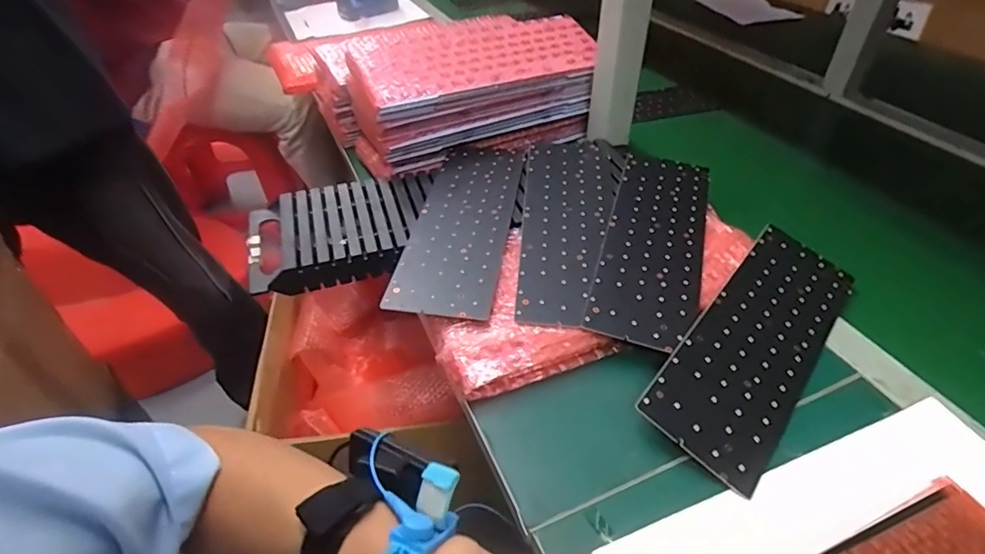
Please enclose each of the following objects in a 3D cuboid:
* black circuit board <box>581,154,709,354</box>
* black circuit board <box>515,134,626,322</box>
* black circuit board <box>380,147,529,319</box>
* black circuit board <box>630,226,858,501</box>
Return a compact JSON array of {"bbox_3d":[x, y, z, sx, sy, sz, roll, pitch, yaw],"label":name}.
[{"bbox_3d":[0.161,-0.040,0.517,0.090,0.004,0.266,15,48,11],"label":"black circuit board"},{"bbox_3d":[0.084,-0.060,0.538,0.101,0.009,0.284,5,46,6],"label":"black circuit board"},{"bbox_3d":[-0.028,-0.062,0.542,0.097,0.007,0.270,6,43,8],"label":"black circuit board"},{"bbox_3d":[0.225,0.049,0.441,0.092,0.004,0.273,39,54,17],"label":"black circuit board"}]

